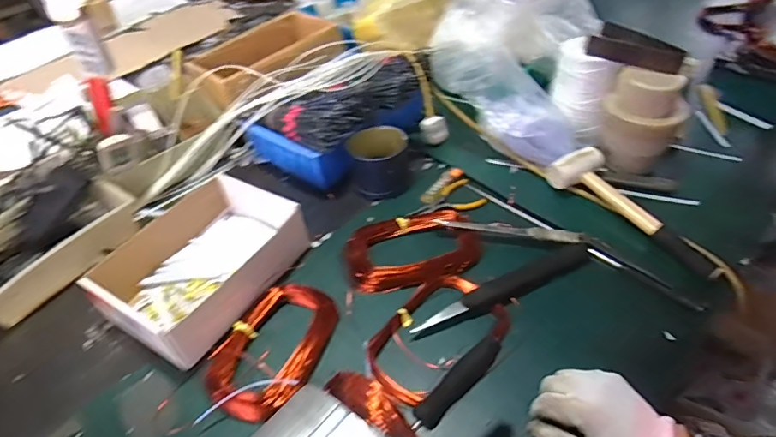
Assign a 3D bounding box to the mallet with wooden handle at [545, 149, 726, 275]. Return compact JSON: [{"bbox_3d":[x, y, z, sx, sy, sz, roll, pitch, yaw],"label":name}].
[{"bbox_3d":[0.354,-0.018,0.687,0.066,0.054,0.259,-26,48,-21],"label":"mallet with wooden handle"}]

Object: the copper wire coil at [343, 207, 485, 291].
[{"bbox_3d":[0.033,0.039,0.680,0.187,0.020,0.123,-13,44,-8],"label":"copper wire coil"}]

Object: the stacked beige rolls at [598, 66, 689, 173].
[{"bbox_3d":[0.384,-0.150,0.736,0.109,0.142,0.084,20,49,24],"label":"stacked beige rolls"}]

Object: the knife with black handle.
[{"bbox_3d":[0.156,0.091,0.630,0.259,0.017,0.034,-21,46,-16],"label":"knife with black handle"}]

